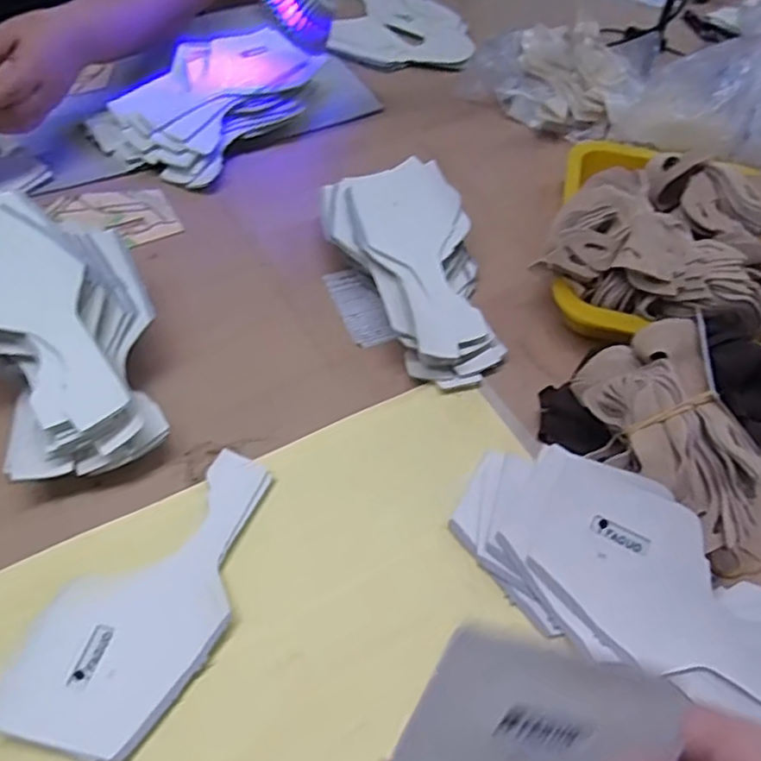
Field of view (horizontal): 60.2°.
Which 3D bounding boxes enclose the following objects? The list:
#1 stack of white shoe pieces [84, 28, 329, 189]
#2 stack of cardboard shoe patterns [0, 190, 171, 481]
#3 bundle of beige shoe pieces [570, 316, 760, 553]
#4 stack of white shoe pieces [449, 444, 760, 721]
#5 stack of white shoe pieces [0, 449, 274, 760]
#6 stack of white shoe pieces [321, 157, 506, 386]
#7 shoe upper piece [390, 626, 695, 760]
[{"bbox_3d":[-0.183,-0.294,0.686,0.154,0.065,0.221,32,57,20],"label":"stack of white shoe pieces"},{"bbox_3d":[-0.225,-0.033,0.458,0.129,0.097,0.207,-26,58,-22],"label":"stack of cardboard shoe patterns"},{"bbox_3d":[0.188,0.029,0.422,0.074,0.059,0.151,-16,55,-16],"label":"bundle of beige shoe pieces"},{"bbox_3d":[0.160,0.122,0.395,0.242,0.047,0.096,27,55,16],"label":"stack of white shoe pieces"},{"bbox_3d":[-0.136,0.128,0.403,0.096,0.012,0.192,21,54,12],"label":"stack of white shoe pieces"},{"bbox_3d":[0.027,-0.095,0.551,0.112,0.053,0.218,-14,54,-14],"label":"stack of white shoe pieces"},{"bbox_3d":[0.051,0.130,0.212,0.099,0.092,0.007,20,11,-14],"label":"shoe upper piece"}]

